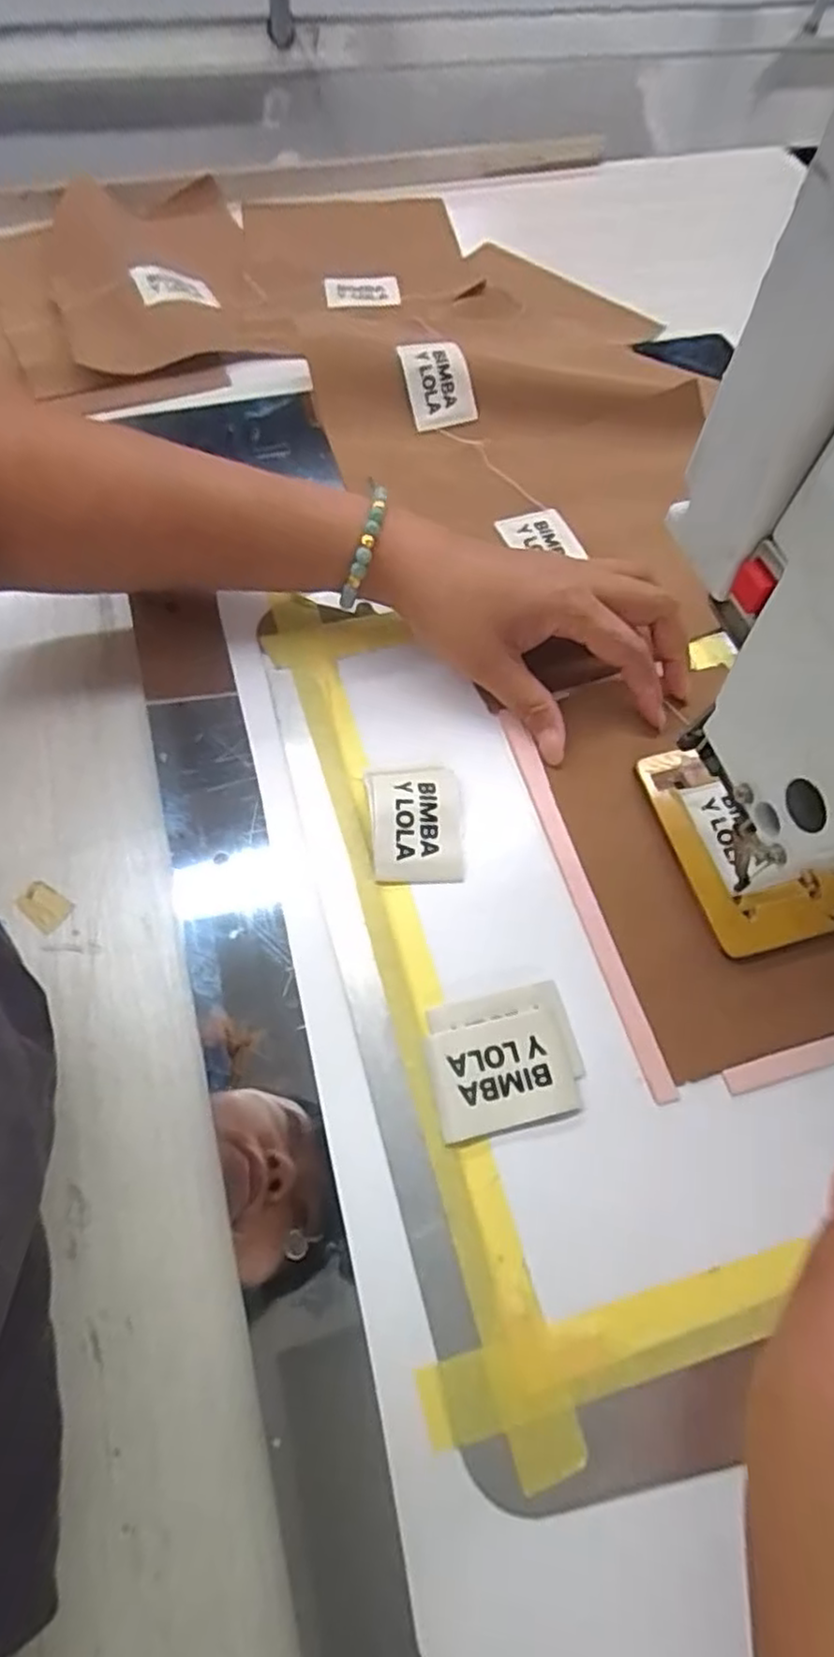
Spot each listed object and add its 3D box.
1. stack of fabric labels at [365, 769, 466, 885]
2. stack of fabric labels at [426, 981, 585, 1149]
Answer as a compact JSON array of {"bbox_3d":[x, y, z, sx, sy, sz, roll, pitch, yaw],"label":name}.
[{"bbox_3d":[0.000,-0.002,0.330,0.044,0.013,0.056,-3,65,-5],"label":"stack of fabric labels"},{"bbox_3d":[0.036,0.096,0.287,0.061,0.009,0.052,-11,66,-8],"label":"stack of fabric labels"}]

